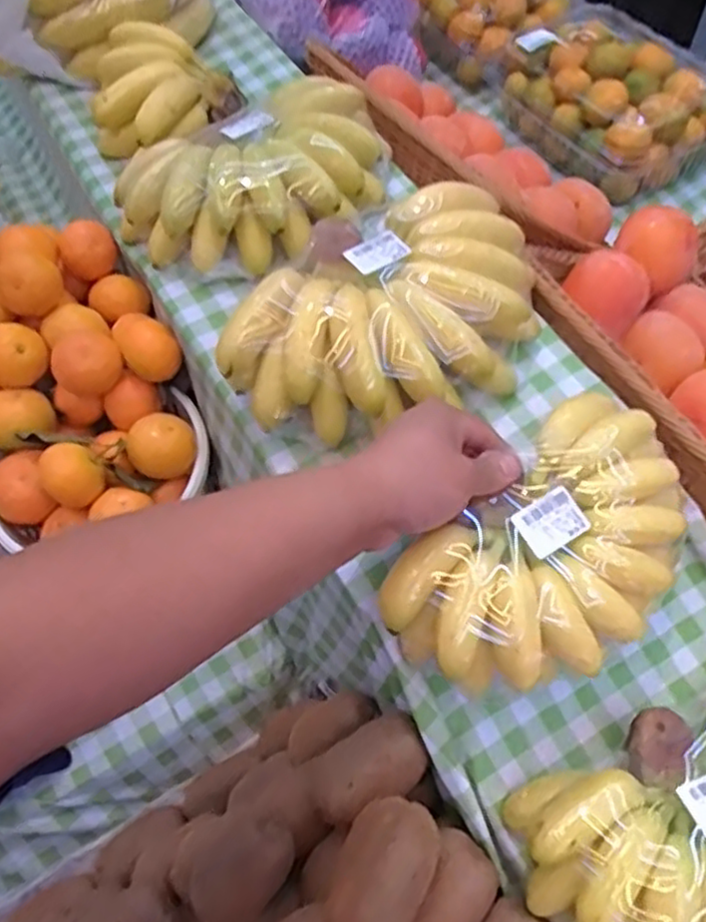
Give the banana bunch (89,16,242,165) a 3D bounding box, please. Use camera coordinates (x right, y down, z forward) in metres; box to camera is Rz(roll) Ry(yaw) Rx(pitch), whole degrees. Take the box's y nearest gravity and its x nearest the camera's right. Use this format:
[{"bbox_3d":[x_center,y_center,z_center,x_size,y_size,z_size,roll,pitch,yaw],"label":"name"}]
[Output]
[{"bbox_3d":[-0.165,-0.312,0.606,0.125,0.060,0.128,-1,61,3],"label":"banana bunch"}]

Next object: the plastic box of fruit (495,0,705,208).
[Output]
[{"bbox_3d":[0.273,-0.391,0.769,0.156,0.078,0.239,-26,63,-11],"label":"plastic box of fruit"}]

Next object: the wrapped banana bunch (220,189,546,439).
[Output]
[{"bbox_3d":[0.032,-0.102,0.487,0.161,0.077,0.208,24,65,16],"label":"wrapped banana bunch"}]

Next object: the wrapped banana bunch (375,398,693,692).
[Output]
[{"bbox_3d":[0.119,0.059,0.432,0.195,0.055,0.129,-40,90,-16],"label":"wrapped banana bunch"}]

